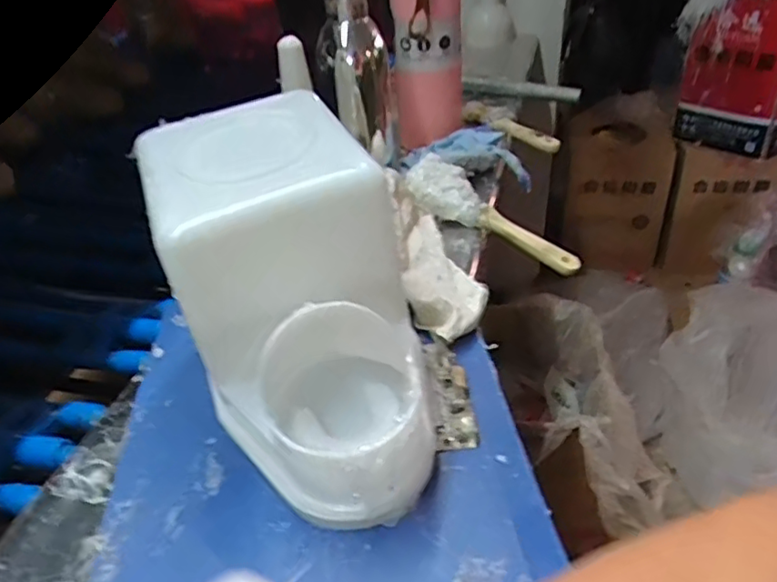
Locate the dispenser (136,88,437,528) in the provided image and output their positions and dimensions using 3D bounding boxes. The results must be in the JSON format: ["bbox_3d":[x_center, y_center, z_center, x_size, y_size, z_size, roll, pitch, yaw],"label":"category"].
[{"bbox_3d":[-0.060,0.005,0.393,0.134,0.178,0.244,-19,38,-20],"label":"dispenser"}]

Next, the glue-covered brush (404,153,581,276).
[{"bbox_3d":[0.100,-0.070,0.604,0.184,0.030,0.048,33,45,11],"label":"glue-covered brush"}]

